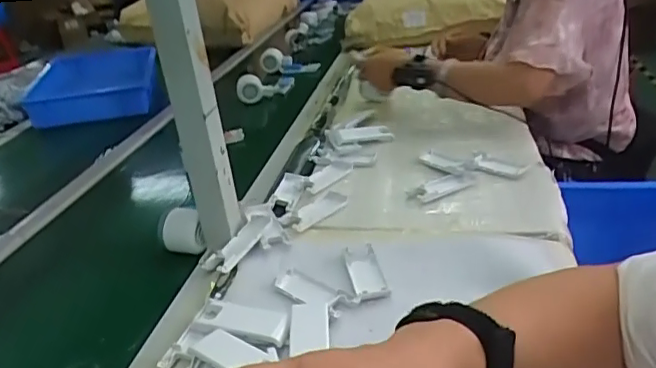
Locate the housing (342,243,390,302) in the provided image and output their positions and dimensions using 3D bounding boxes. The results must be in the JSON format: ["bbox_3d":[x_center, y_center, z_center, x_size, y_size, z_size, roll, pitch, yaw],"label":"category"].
[{"bbox_3d":[0.044,0.105,0.673,0.040,0.015,0.100,-8,26,-4],"label":"housing"}]

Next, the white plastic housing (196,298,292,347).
[{"bbox_3d":[-0.090,0.144,0.601,0.105,0.014,0.046,5,28,22],"label":"white plastic housing"}]

